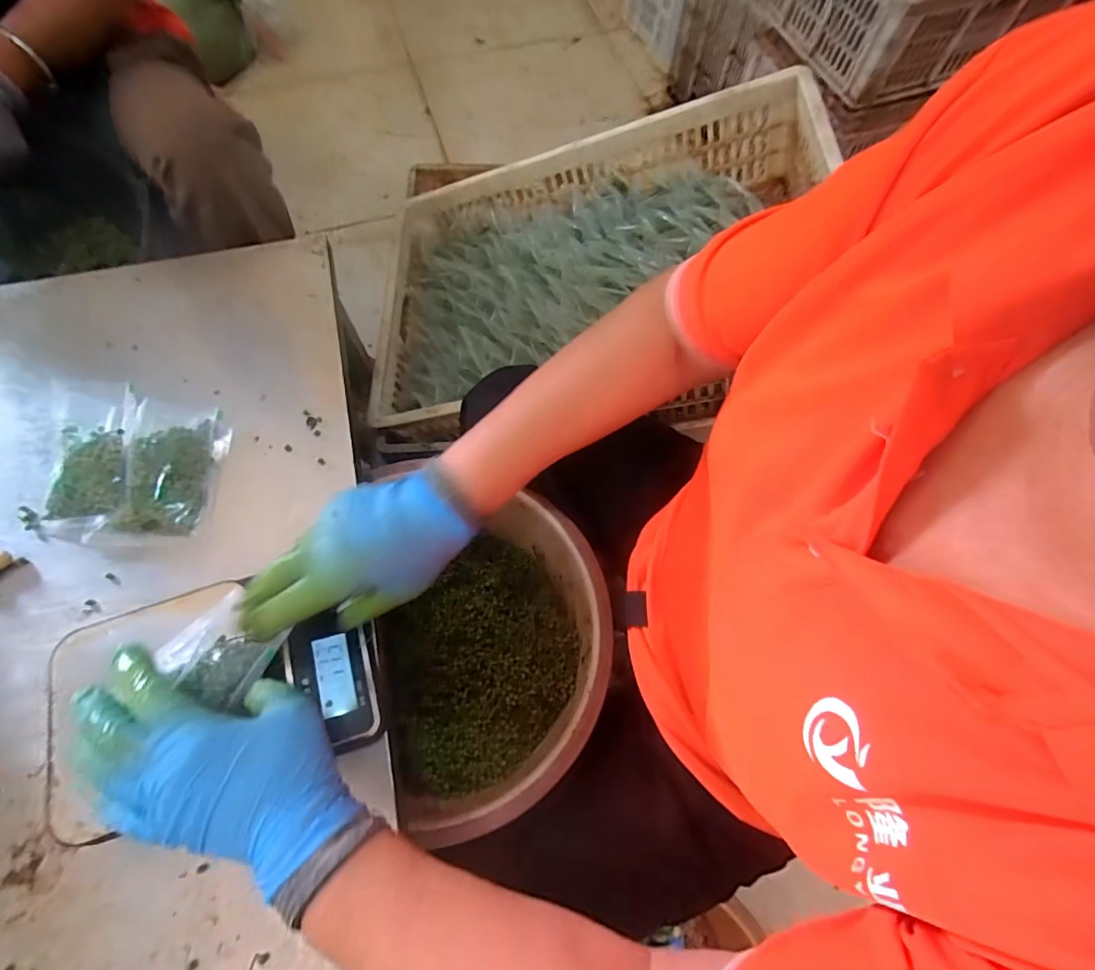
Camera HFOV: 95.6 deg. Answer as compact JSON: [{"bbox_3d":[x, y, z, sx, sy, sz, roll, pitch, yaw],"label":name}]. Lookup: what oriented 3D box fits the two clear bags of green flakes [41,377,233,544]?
[{"bbox_3d":[-0.397,-0.020,0.464,0.161,0.036,0.143,4,68,1],"label":"two clear bags of green flakes"}]

